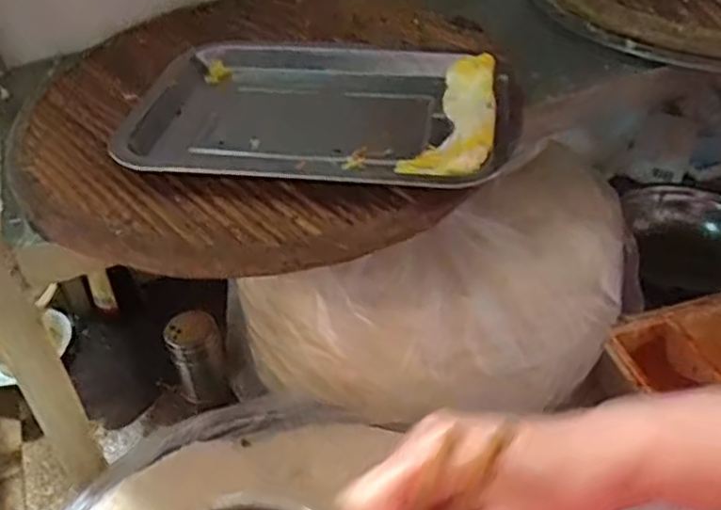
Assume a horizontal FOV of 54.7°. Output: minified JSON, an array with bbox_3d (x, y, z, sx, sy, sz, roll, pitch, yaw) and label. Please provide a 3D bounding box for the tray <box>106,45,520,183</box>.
[{"bbox_3d":[-0.030,-0.110,0.494,0.272,0.032,0.175,5,44,6],"label":"tray"}]

